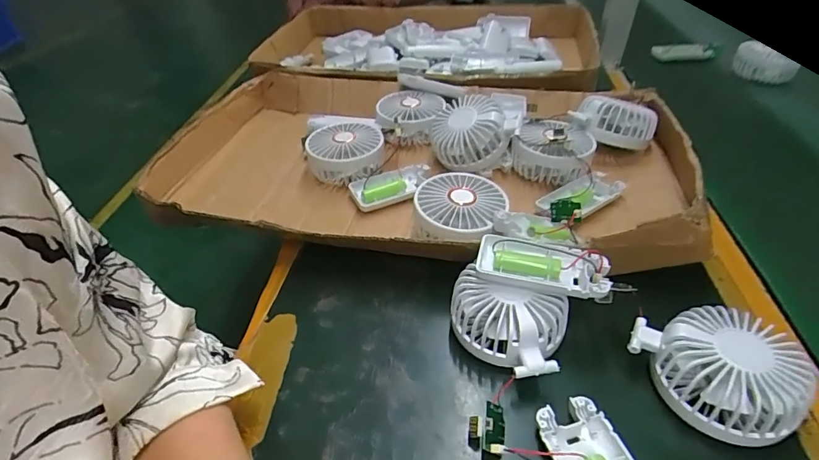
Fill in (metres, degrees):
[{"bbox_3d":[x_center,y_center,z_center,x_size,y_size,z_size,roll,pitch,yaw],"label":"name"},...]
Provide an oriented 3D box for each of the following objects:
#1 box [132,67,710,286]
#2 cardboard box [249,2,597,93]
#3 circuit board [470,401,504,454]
[{"bbox_3d":[0.008,-0.086,0.511,0.539,0.068,0.327,7,41,11],"label":"box"},{"bbox_3d":[0.020,-0.297,0.763,0.535,0.084,0.364,11,42,12],"label":"cardboard box"},{"bbox_3d":[0.050,0.129,0.299,0.022,0.023,0.028,9,41,12],"label":"circuit board"}]

